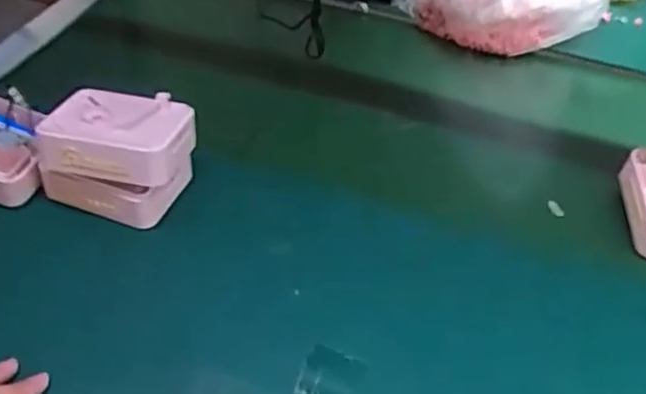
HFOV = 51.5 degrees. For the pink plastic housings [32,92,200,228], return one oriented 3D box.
[{"bbox_3d":[-0.197,-0.045,0.666,0.136,0.094,0.094,10,45,3],"label":"pink plastic housings"}]

